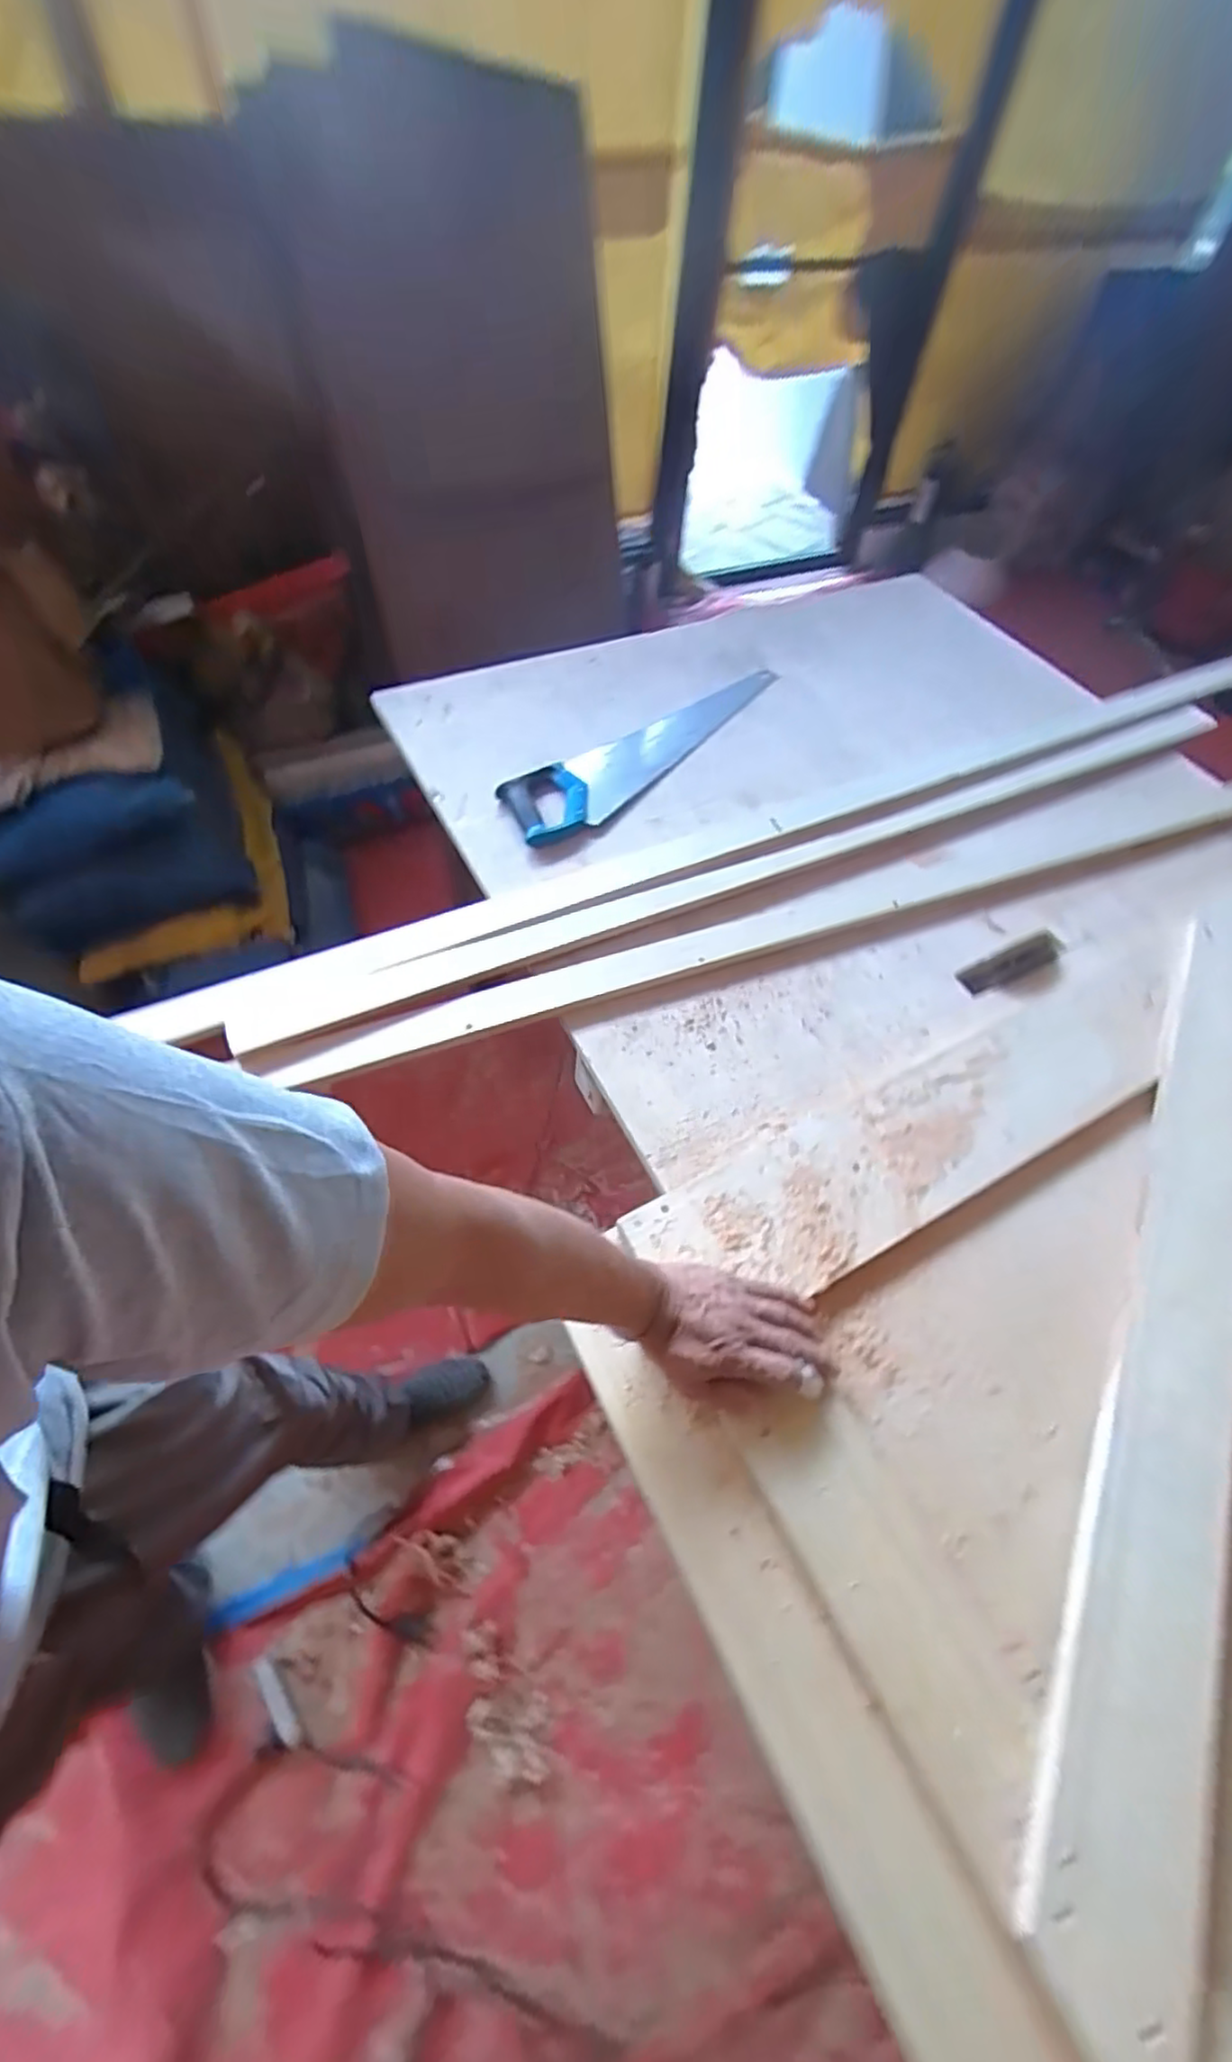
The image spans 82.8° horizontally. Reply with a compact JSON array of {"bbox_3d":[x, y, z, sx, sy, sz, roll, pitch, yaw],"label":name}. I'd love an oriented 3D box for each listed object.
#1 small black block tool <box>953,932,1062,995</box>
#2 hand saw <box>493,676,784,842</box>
[{"bbox_3d":[0.535,-0.091,0.942,0.168,0.016,0.047,-21,61,-15],"label":"small black block tool"},{"bbox_3d":[0.068,-0.470,1.151,0.615,0.042,0.133,-39,68,-24],"label":"hand saw"}]

